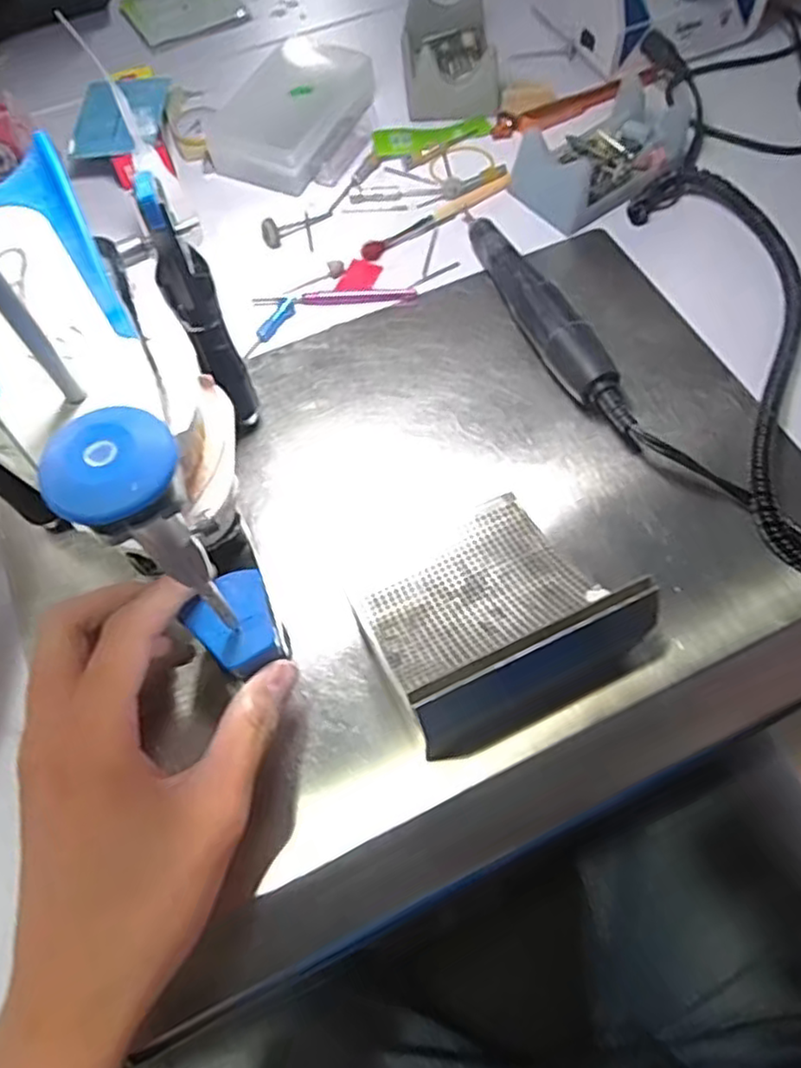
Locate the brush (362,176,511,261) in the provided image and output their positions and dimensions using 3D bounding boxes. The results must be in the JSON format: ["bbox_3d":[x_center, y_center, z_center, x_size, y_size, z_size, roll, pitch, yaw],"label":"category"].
[{"bbox_3d":[0.026,-0.207,0.448,0.117,0.005,0.015,-35,67,-14],"label":"brush"}]

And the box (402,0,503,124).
[{"bbox_3d":[0.036,-0.351,0.498,0.064,0.037,0.107,-4,63,0],"label":"box"}]

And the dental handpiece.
[{"bbox_3d":[0.079,-0.125,0.391,0.025,0.029,0.177,-23,64,-9],"label":"dental handpiece"}]

